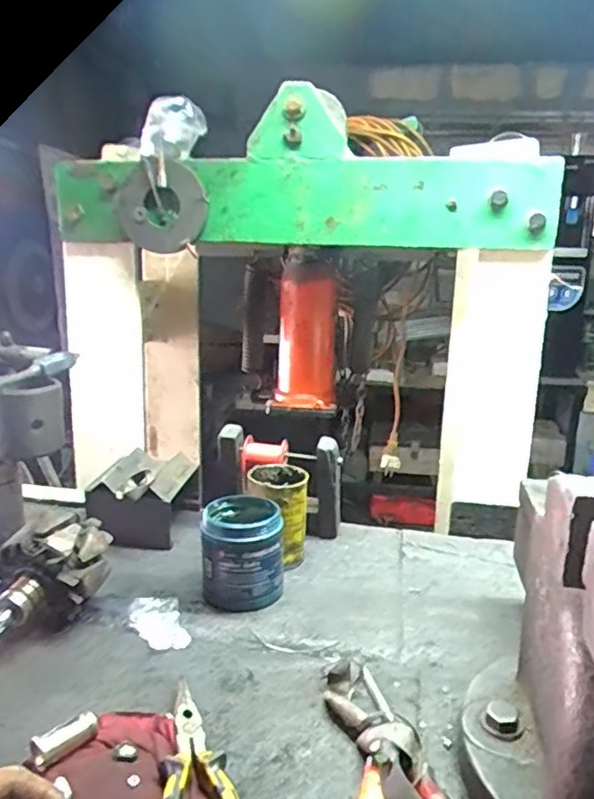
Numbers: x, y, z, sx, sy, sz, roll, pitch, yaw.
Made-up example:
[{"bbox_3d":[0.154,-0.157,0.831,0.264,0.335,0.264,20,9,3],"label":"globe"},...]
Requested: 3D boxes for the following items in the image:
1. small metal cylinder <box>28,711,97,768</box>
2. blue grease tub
[{"bbox_3d":[-0.182,0.264,0.474,0.049,0.016,0.018,-11,19,-42],"label":"small metal cylinder"},{"bbox_3d":[-0.063,0.175,0.691,0.092,0.101,0.089,0,14,-5],"label":"blue grease tub"}]

